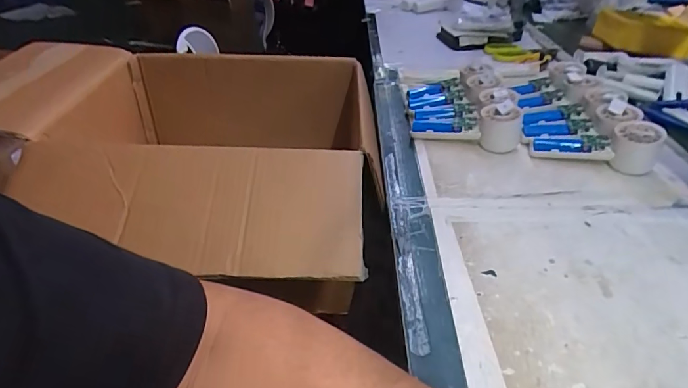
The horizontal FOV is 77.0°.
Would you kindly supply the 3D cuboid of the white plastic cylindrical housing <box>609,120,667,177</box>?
[{"bbox_3d":[0.388,-0.063,0.577,0.057,0.057,0.056,24,43,30],"label":"white plastic cylindrical housing"}]

